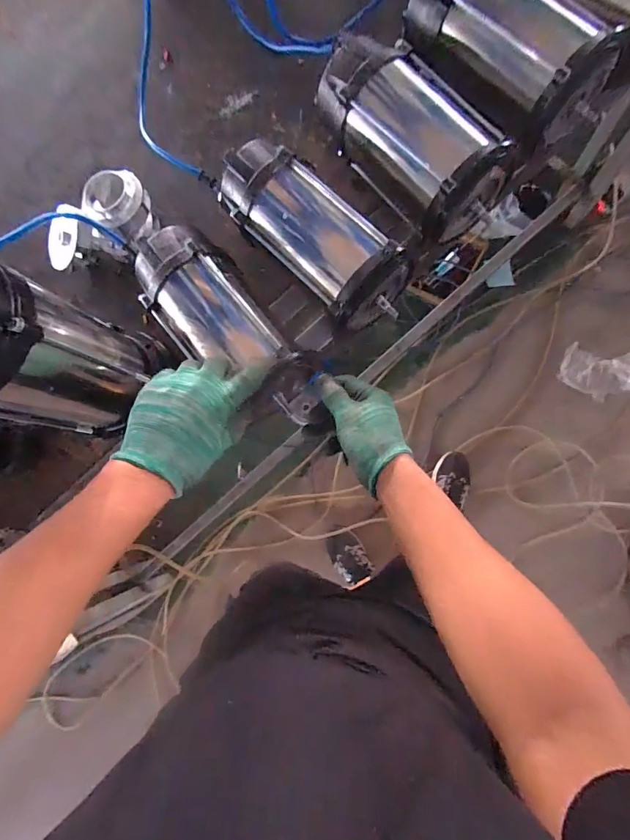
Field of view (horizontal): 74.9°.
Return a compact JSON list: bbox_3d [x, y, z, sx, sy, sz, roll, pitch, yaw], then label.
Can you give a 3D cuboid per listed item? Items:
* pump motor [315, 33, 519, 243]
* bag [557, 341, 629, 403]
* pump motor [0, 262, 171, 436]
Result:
[{"bbox_3d":[0.122,-0.361,0.529,0.125,0.110,0.265,-41,78,2],"label":"pump motor"},{"bbox_3d":[0.903,-0.148,1.270,0.249,0.102,0.166,10,84,10],"label":"bag"},{"bbox_3d":[-0.274,-0.067,0.417,0.107,0.295,0.127,41,91,12],"label":"pump motor"}]

